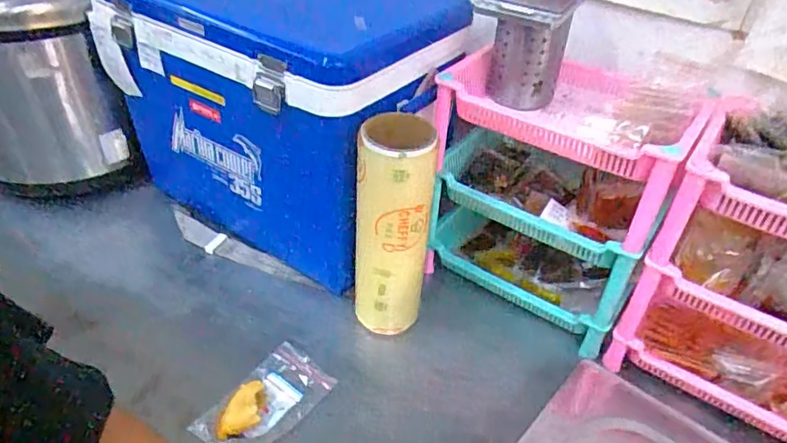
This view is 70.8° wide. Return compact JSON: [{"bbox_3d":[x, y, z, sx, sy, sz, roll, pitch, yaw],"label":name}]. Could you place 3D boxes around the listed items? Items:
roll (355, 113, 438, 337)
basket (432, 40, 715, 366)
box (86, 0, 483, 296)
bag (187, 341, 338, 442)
[{"bbox_3d":[-0.003,0.020,0.732,0.090,0.314,0.081,4,38,0],"label":"roll"},{"bbox_3d":[0.213,-0.054,0.781,0.310,0.327,0.179,25,43,25],"label":"basket"},{"bbox_3d":[-0.177,-0.176,0.883,0.515,0.379,0.280,26,43,26],"label":"box"},{"bbox_3d":[-0.161,0.221,0.699,0.101,0.044,0.163,26,43,25],"label":"bag"}]

